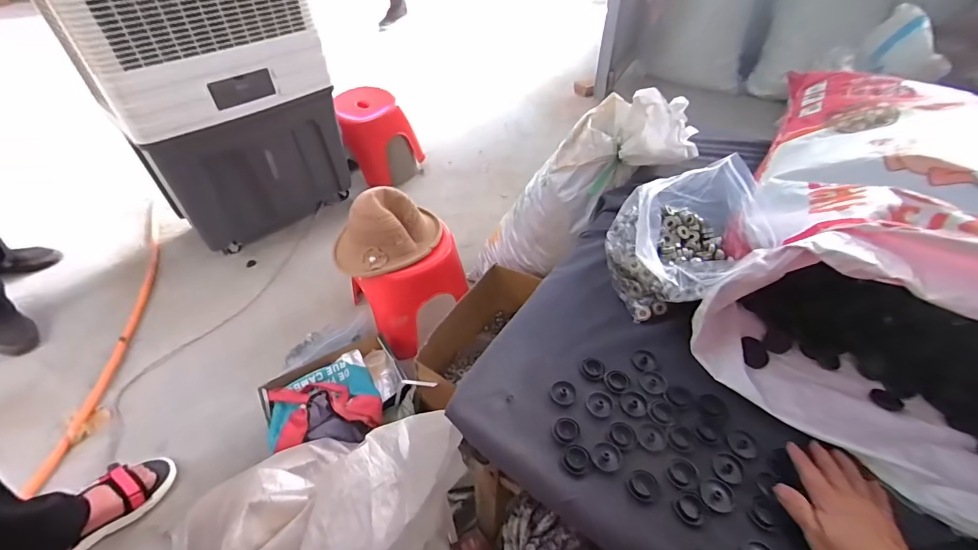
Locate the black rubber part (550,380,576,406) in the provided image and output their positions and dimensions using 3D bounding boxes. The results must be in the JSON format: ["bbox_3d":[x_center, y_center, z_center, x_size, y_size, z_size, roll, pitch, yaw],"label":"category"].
[{"bbox_3d":[0.095,0.149,0.550,0.031,0.004,0.033,0,44,0],"label":"black rubber part"}]

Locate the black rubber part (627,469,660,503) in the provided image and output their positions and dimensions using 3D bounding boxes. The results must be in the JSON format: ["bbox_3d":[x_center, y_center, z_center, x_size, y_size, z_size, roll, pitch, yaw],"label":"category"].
[{"bbox_3d":[0.170,0.230,0.472,0.032,0.004,0.032,16,47,16],"label":"black rubber part"}]

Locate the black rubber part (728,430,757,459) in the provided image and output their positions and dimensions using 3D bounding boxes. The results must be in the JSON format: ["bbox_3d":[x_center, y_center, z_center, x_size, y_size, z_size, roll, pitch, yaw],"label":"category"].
[{"bbox_3d":[0.297,0.199,0.507,0.031,0.008,0.030,-5,45,-5],"label":"black rubber part"}]

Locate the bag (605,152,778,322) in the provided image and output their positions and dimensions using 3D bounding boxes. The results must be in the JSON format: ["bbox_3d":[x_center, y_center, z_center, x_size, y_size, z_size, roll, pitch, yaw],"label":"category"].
[{"bbox_3d":[0.285,-0.063,0.628,0.191,0.188,0.179,-16,47,-16],"label":"bag"}]

